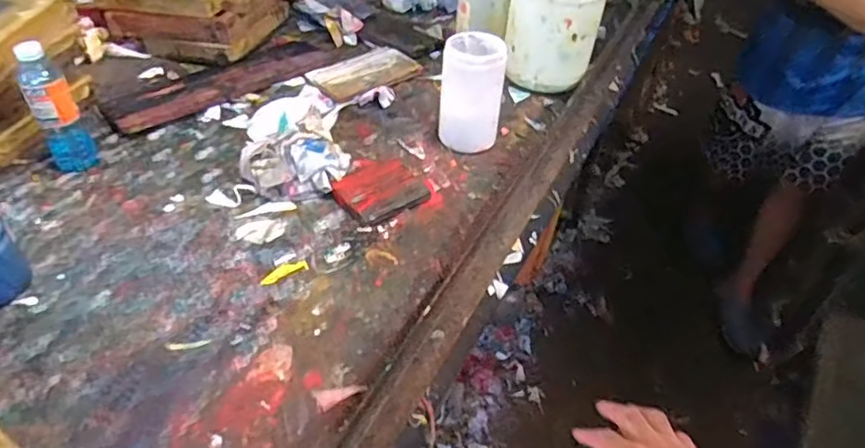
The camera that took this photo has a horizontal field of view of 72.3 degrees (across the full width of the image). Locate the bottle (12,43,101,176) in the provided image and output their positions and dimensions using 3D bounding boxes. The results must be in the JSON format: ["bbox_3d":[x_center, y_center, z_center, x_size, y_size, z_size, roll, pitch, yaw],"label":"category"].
[{"bbox_3d":[-0.527,-0.160,0.829,0.057,0.178,0.056,-22,49,-26],"label":"bottle"}]

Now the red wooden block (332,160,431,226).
[{"bbox_3d":[-0.068,-0.052,0.853,0.130,0.029,0.100,-26,50,-29],"label":"red wooden block"}]

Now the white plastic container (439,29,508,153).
[{"bbox_3d":[0.061,-0.202,0.927,0.094,0.165,0.082,6,42,3],"label":"white plastic container"}]

